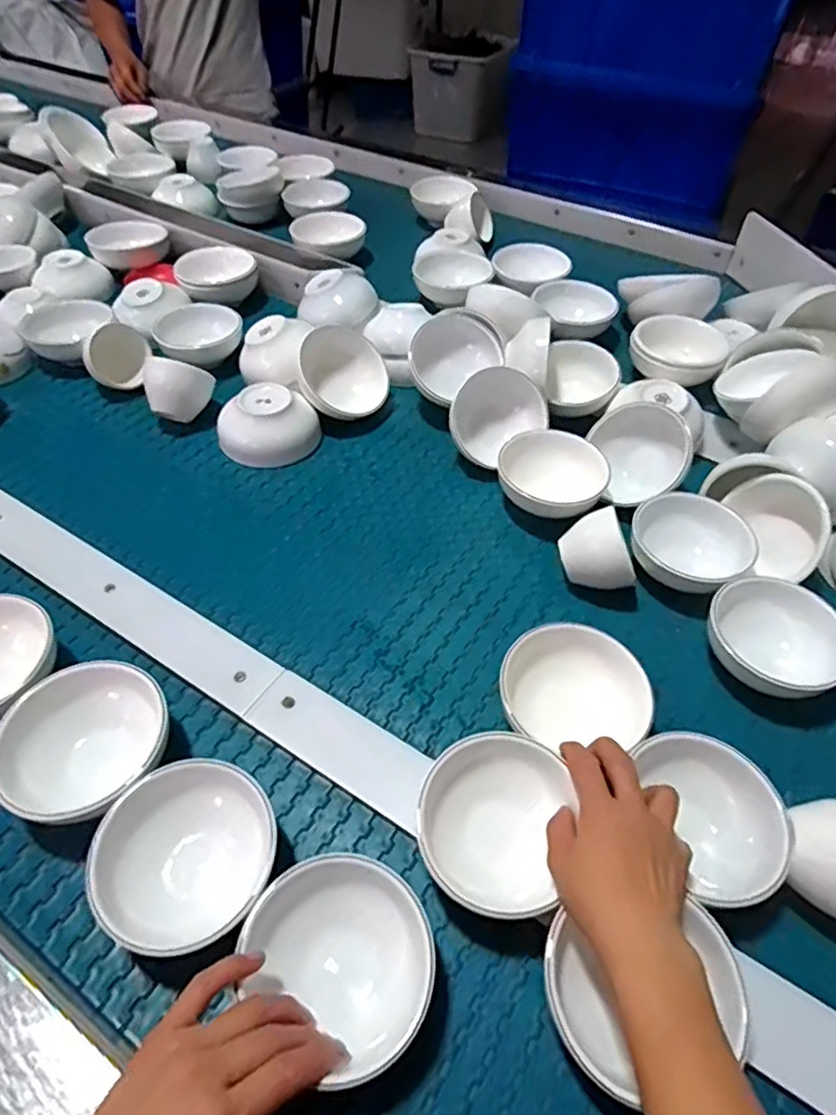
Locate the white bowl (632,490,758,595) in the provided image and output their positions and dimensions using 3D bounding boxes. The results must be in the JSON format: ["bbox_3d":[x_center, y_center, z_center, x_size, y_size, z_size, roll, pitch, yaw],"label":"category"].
[{"bbox_3d":[0.271,-0.013,0.631,0.108,0.050,0.108,-1,43,1],"label":"white bowl"}]

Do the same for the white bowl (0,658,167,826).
[{"bbox_3d":[-0.239,0.141,0.467,0.114,0.056,0.116,-1,43,1],"label":"white bowl"}]

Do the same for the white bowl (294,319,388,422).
[{"bbox_3d":[-0.093,-0.228,0.779,0.113,0.117,0.051,-8,4,-29],"label":"white bowl"}]

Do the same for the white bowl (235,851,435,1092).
[{"bbox_3d":[-0.045,0.242,0.384,0.108,0.047,0.100,-1,43,1],"label":"white bowl"}]

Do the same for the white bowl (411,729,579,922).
[{"bbox_3d":[0.048,0.183,0.433,0.097,0.059,0.106,-1,43,1],"label":"white bowl"}]

